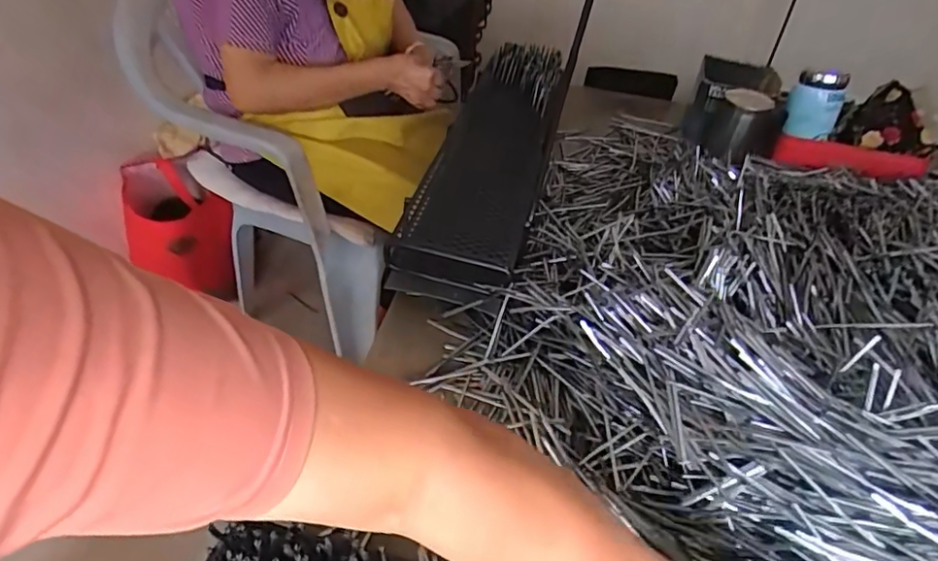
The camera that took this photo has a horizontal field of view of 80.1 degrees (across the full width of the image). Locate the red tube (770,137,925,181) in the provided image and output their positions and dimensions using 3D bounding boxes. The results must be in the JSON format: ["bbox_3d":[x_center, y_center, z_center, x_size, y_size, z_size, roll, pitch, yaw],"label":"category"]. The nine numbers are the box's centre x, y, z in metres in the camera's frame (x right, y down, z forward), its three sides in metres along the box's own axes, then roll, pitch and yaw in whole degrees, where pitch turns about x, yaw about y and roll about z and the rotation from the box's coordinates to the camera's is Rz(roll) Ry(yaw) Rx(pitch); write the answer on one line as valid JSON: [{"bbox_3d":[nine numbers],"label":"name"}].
[{"bbox_3d":[0.683,-0.223,1.009,0.261,0.045,0.046,9,41,5],"label":"red tube"}]

